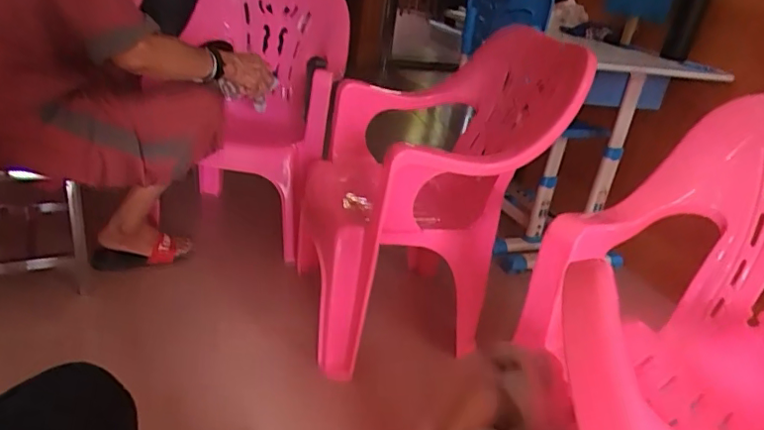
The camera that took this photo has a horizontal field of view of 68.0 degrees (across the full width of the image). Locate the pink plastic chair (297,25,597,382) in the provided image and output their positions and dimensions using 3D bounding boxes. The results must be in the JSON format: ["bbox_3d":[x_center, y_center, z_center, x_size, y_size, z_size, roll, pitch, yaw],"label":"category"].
[{"bbox_3d":[0.101,-0.079,1.240,0.510,0.611,0.498,2,28,-12],"label":"pink plastic chair"}]

